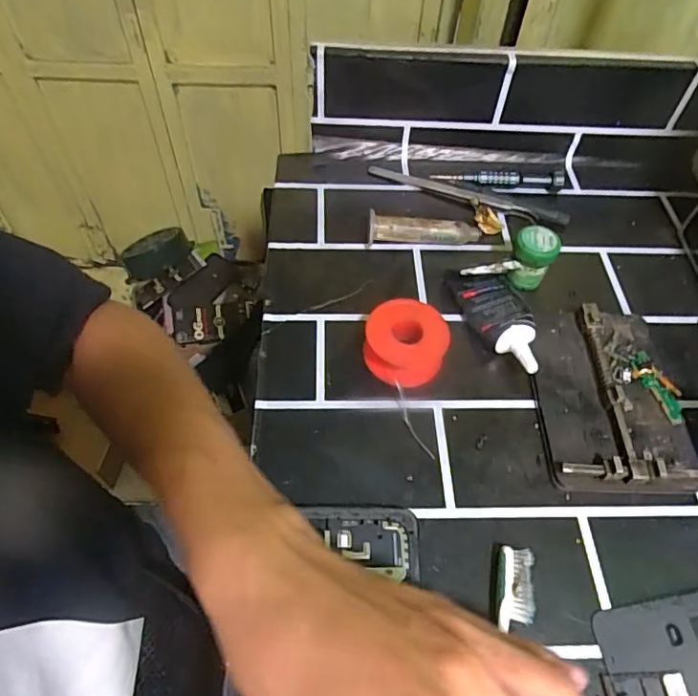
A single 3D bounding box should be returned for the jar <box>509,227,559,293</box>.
[{"bbox_3d":[0.133,-0.064,0.393,0.030,0.042,0.030,22,57,11],"label":"jar"}]

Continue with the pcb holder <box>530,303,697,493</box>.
[{"bbox_3d":[0.166,0.027,0.345,0.086,0.022,0.129,2,56,-2],"label":"pcb holder"}]

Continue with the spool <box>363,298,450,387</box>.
[{"bbox_3d":[0.037,-0.004,0.355,0.052,0.029,0.047,13,56,5],"label":"spool"}]

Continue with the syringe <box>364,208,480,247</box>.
[{"bbox_3d":[0.058,-0.092,0.421,0.087,0.021,0.016,1,56,-3],"label":"syringe"}]

